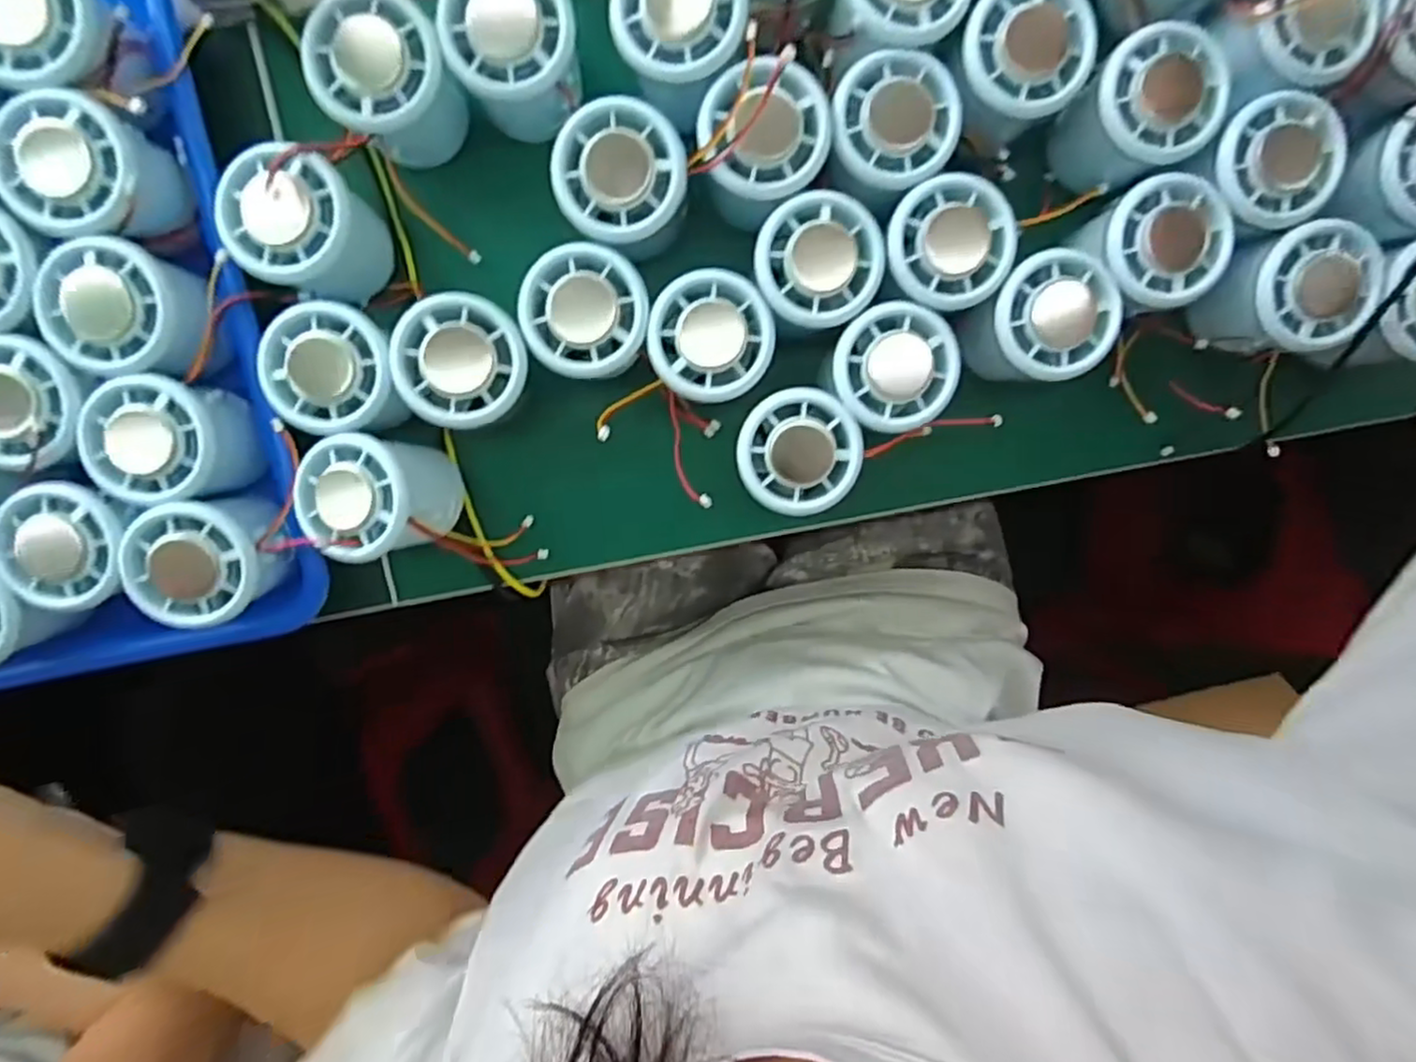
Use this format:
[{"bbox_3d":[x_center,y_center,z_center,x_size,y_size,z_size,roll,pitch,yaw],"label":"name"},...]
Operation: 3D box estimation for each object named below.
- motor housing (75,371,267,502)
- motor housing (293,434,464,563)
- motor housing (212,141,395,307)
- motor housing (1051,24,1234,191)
[{"bbox_3d":[-0.246,-0.042,0.327,0.052,0.044,0.054,0,96,-2],"label":"motor housing"},{"bbox_3d":[-0.159,-0.016,0.338,0.063,0.054,0.057,3,96,-3],"label":"motor housing"},{"bbox_3d":[-0.185,-0.141,0.326,0.055,0.066,0.053,0,96,-2],"label":"motor housing"},{"bbox_3d":[0.202,-0.196,0.334,0.052,0.054,0.055,0,96,-2],"label":"motor housing"}]

